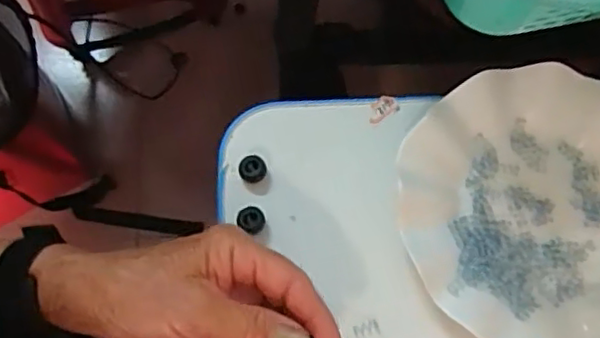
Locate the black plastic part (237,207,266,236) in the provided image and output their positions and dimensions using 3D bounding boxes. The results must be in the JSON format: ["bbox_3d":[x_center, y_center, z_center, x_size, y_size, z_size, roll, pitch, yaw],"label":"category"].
[{"bbox_3d":[-0.030,0.032,0.394,0.017,0.010,0.015,25,75,6],"label":"black plastic part"}]

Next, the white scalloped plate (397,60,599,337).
[{"bbox_3d":[0.153,0.024,0.393,0.177,0.019,0.175,0,74,-1],"label":"white scalloped plate"}]

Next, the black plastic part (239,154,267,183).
[{"bbox_3d":[-0.029,-0.001,0.398,0.016,0.012,0.018,15,74,4],"label":"black plastic part"}]

